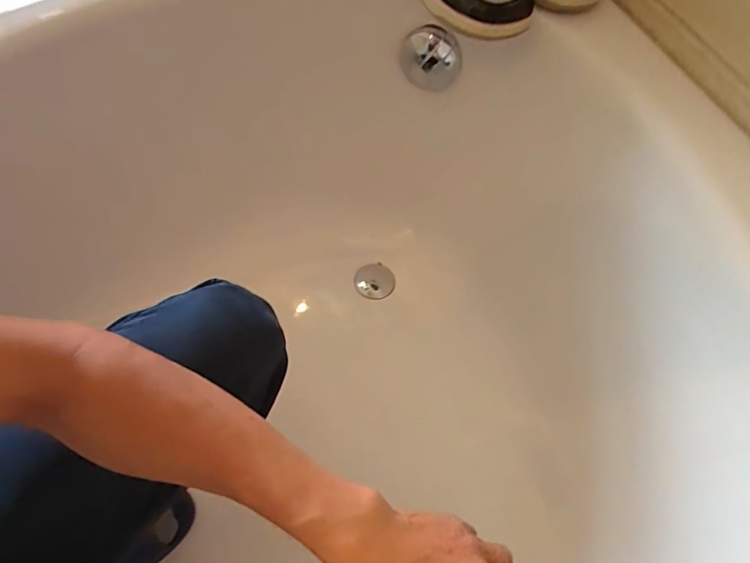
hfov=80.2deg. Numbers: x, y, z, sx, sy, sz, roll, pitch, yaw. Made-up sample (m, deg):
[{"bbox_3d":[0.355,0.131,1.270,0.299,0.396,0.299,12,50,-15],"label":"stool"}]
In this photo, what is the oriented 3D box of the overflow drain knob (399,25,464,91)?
[{"bbox_3d":[0.070,-0.280,0.565,0.077,0.087,0.016,17,66,7],"label":"overflow drain knob"}]

